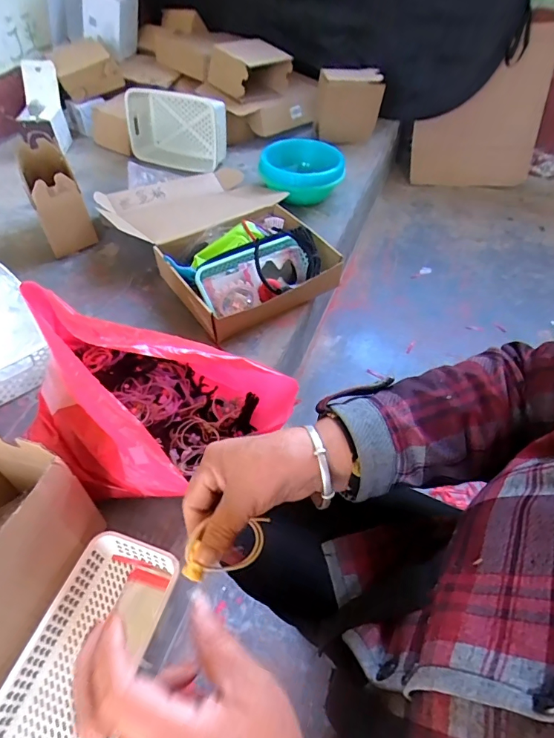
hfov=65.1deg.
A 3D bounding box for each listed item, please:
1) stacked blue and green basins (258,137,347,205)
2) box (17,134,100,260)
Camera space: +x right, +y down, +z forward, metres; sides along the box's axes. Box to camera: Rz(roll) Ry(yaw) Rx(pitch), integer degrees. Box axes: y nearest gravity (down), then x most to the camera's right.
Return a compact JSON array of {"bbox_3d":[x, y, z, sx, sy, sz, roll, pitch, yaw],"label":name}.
[{"bbox_3d":[0.062,-0.551,1.211,0.215,0.112,0.172,31,55,23],"label":"stacked blue and green basins"},{"bbox_3d":[-0.532,-0.406,1.043,0.104,0.176,0.216,-24,54,-20],"label":"box"}]

